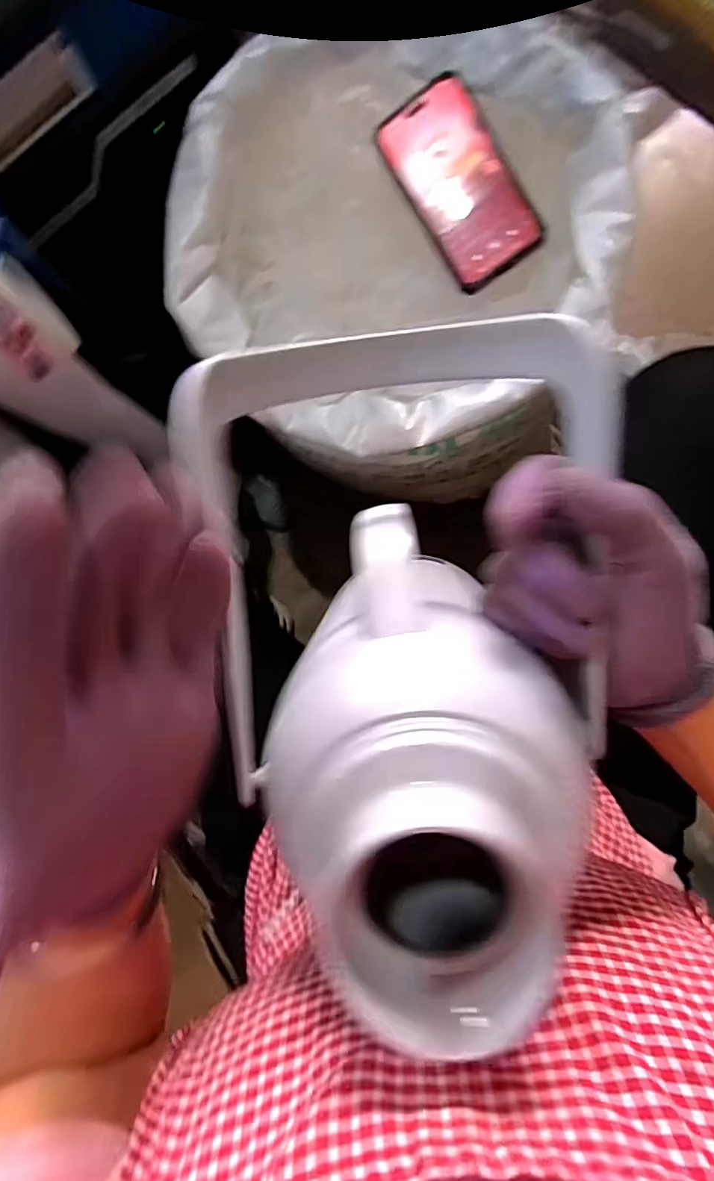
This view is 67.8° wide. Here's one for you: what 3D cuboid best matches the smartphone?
[{"bbox_3d":[0.088,-0.347,0.452,0.079,0.014,0.158,-31,98,10],"label":"smartphone"}]

